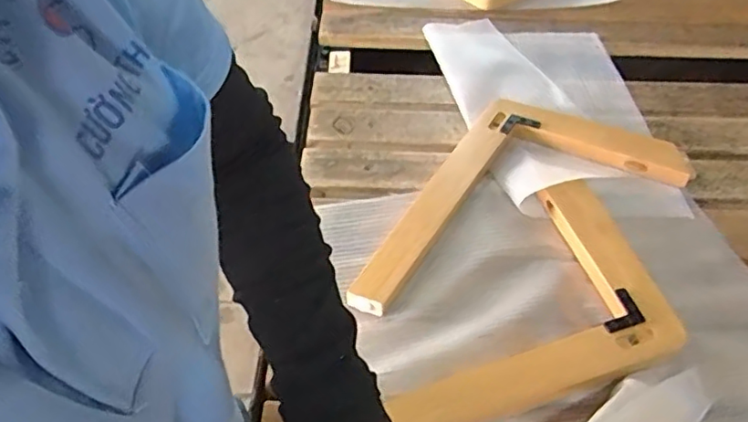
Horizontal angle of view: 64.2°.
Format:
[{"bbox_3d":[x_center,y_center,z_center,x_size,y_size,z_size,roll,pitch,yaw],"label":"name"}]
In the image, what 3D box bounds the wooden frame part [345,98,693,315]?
[{"bbox_3d":[0.189,-0.058,0.845,0.483,0.042,0.238,-18,47,-20],"label":"wooden frame part"}]

